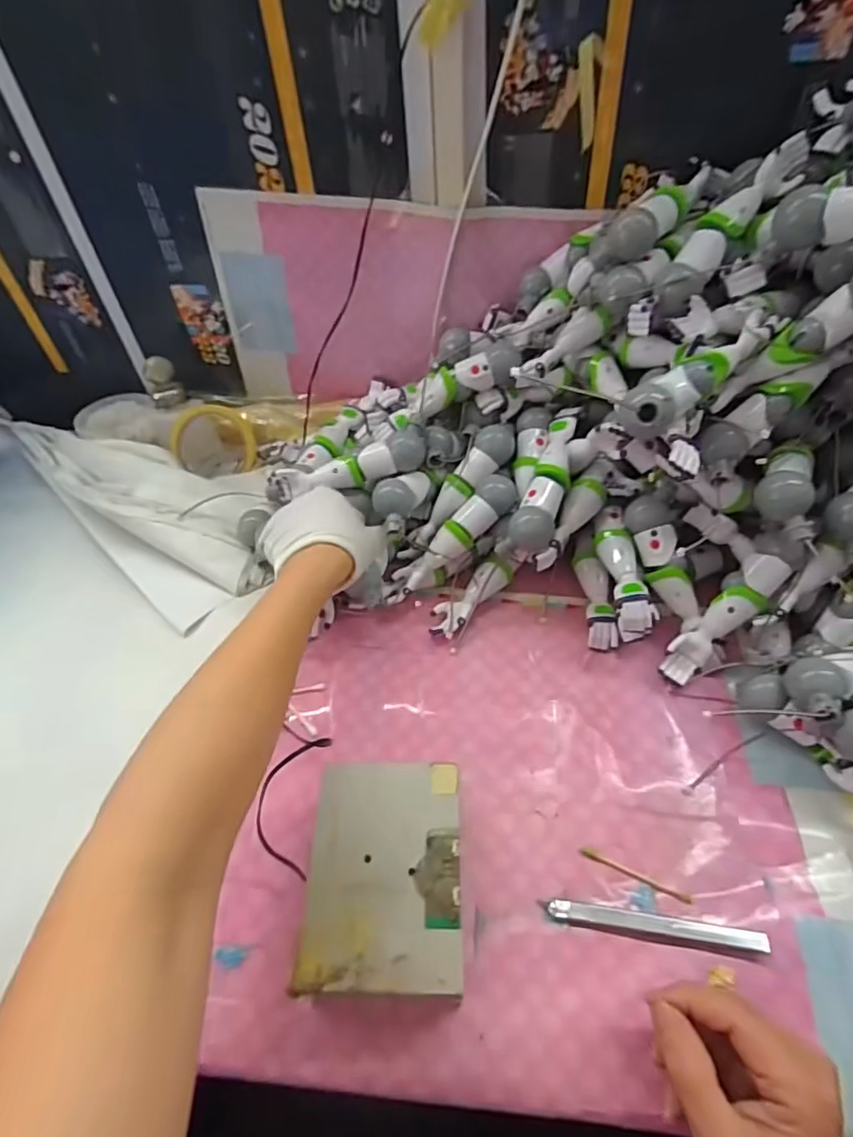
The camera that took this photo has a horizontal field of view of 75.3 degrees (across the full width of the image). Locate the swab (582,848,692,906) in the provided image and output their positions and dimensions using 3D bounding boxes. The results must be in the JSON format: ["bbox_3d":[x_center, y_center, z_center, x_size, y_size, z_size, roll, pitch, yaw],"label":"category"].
[{"bbox_3d":[0.139,0.203,0.367,0.071,0.004,0.007,18,53,20],"label":"swab"}]

